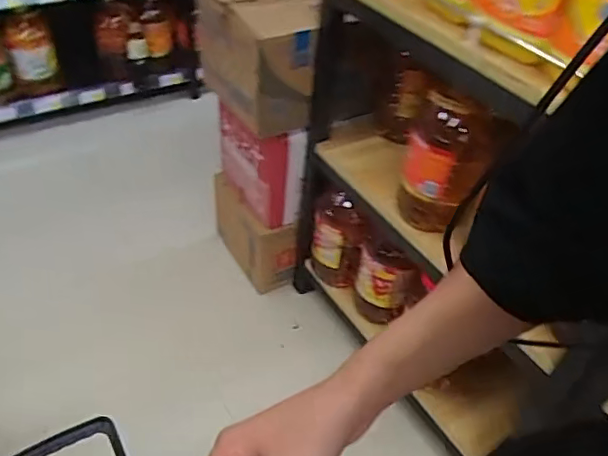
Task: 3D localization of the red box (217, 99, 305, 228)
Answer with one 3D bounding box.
[{"bbox_3d":[-0.115,-0.183,1.463,0.121,0.276,0.248,-18,47,-24],"label":"red box"}]

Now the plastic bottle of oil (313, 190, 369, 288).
[{"bbox_3d":[0.082,0.039,1.406,0.088,0.249,0.119,-24,50,-29],"label":"plastic bottle of oil"}]

